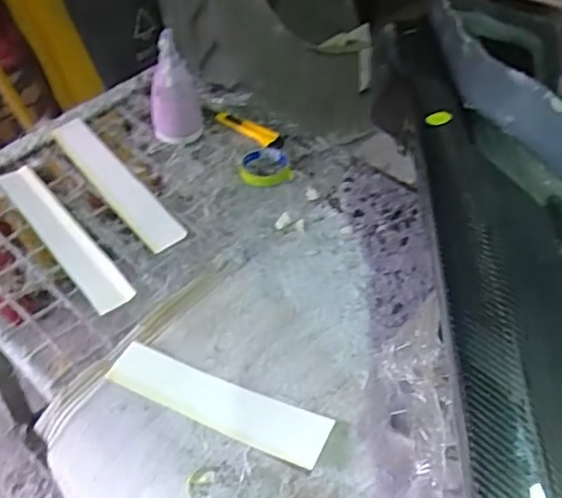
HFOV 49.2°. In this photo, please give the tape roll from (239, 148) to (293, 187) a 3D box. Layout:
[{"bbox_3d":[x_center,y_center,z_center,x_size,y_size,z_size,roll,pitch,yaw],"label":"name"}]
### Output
[{"bbox_3d":[-0.027,-0.140,1.047,0.085,0.018,0.085,-3,46,3],"label":"tape roll"}]

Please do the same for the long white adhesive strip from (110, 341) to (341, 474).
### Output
[{"bbox_3d":[-0.080,0.188,0.759,0.283,0.008,0.064,18,50,18],"label":"long white adhesive strip"}]

